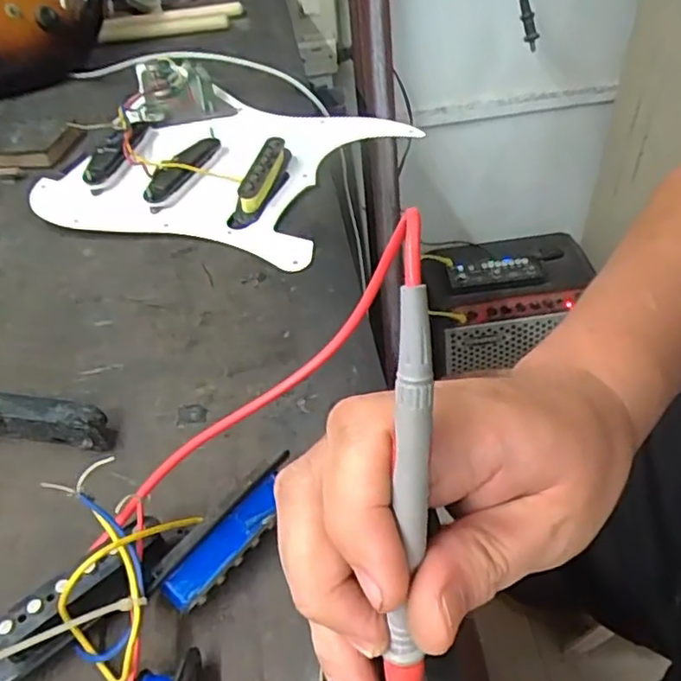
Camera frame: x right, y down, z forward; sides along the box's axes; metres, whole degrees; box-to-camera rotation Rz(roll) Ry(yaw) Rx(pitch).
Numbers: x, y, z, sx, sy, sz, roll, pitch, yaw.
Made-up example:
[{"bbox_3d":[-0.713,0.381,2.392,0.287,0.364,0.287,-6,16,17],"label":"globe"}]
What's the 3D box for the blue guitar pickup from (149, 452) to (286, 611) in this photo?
[{"bbox_3d":[-0.042,0.077,0.244,0.068,0.021,0.021,-38,53,-26],"label":"blue guitar pickup"}]

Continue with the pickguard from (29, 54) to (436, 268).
[{"bbox_3d":[-0.093,-0.142,0.449,0.241,0.034,0.210,16,50,21],"label":"pickguard"}]

